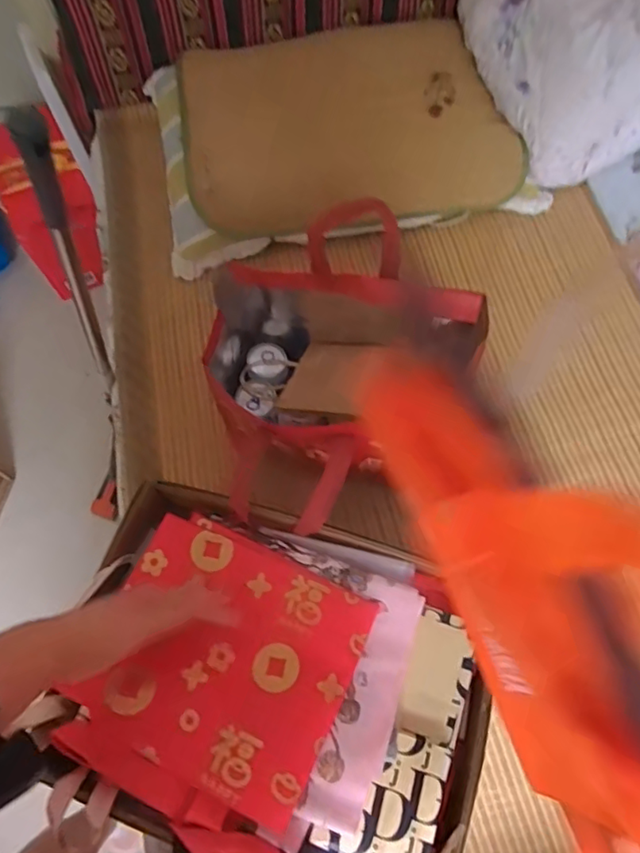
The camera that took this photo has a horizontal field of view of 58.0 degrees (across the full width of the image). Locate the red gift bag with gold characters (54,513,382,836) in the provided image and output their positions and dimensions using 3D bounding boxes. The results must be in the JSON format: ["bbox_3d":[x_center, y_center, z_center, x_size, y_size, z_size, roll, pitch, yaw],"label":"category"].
[{"bbox_3d":[-0.092,0.214,0.547,0.236,0.047,0.204,23,69,11],"label":"red gift bag with gold characters"}]

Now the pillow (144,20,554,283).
[{"bbox_3d":[0.038,-0.557,1.076,0.687,0.146,0.418,-12,67,-4],"label":"pillow"}]

